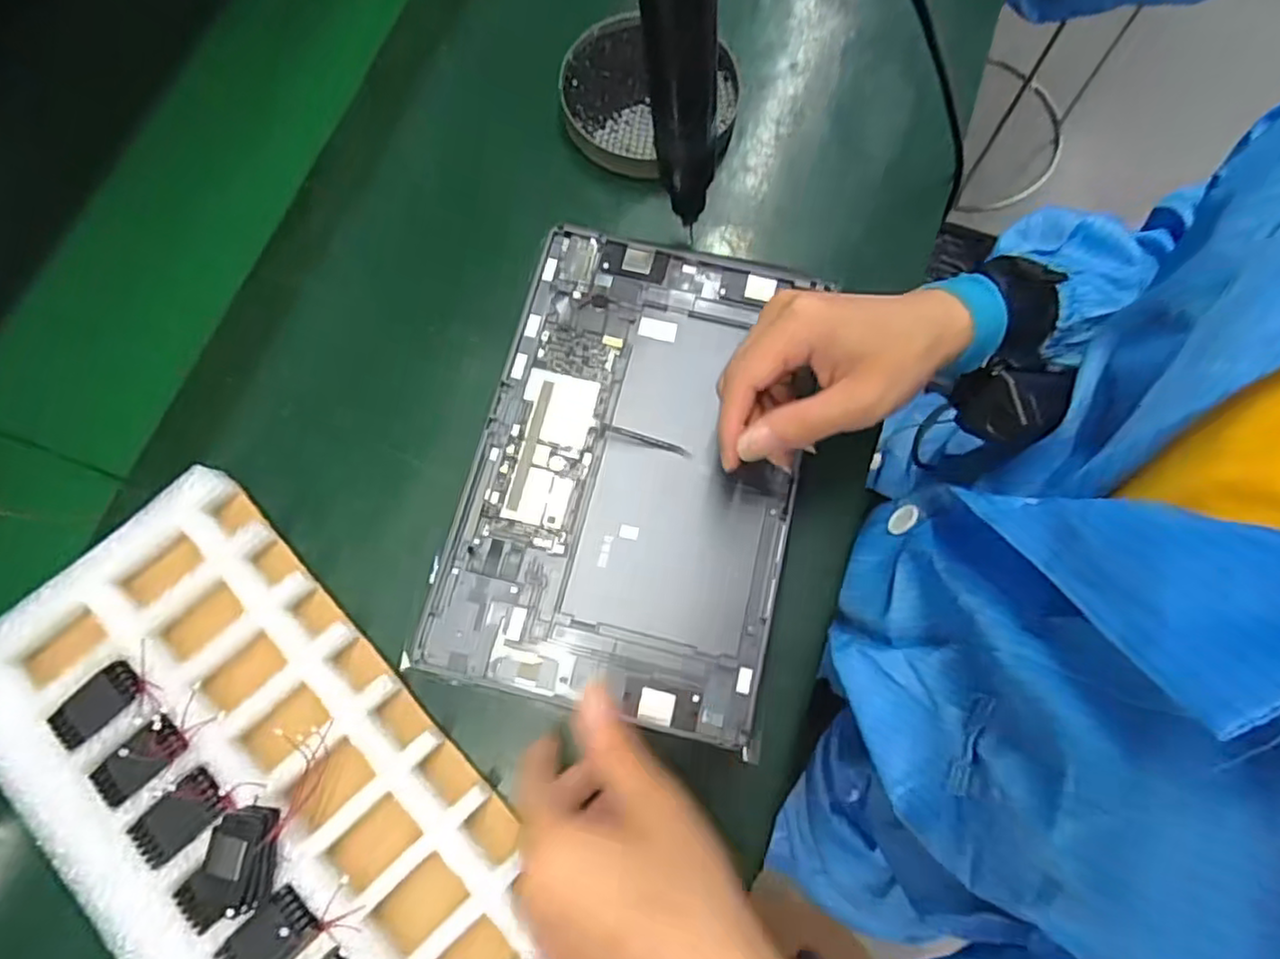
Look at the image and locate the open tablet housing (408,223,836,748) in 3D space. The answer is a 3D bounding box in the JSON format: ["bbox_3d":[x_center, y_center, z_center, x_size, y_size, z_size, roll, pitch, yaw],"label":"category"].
[{"bbox_3d":[-0.002,-0.010,0.357,0.164,0.008,0.251,13,75,3],"label":"open tablet housing"}]

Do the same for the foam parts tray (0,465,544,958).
[{"bbox_3d":[-0.155,0.177,0.315,0.156,0.038,0.366,-43,79,-11],"label":"foam parts tray"}]

